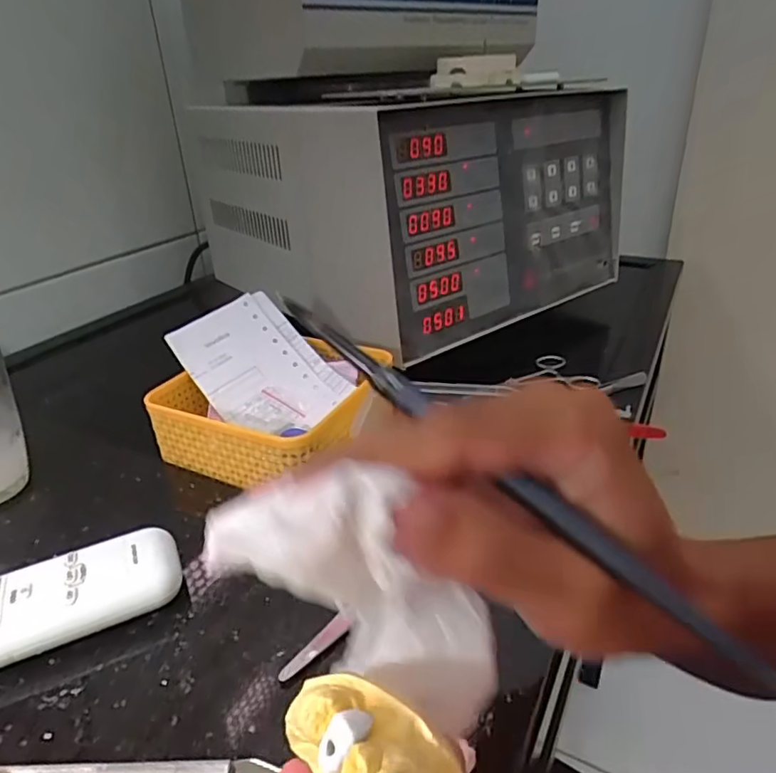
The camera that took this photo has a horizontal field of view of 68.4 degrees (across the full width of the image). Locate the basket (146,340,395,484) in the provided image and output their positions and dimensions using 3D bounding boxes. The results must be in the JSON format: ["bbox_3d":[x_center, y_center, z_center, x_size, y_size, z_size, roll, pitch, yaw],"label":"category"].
[{"bbox_3d":[-0.077,0.012,0.405,0.135,0.047,0.131,11,30,24],"label":"basket"}]

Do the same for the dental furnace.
[{"bbox_3d":[0.008,-0.223,0.623,0.301,0.209,0.366,-25,37,-36],"label":"dental furnace"}]

